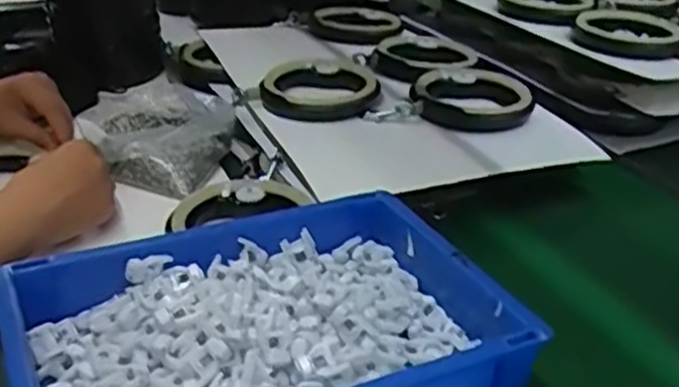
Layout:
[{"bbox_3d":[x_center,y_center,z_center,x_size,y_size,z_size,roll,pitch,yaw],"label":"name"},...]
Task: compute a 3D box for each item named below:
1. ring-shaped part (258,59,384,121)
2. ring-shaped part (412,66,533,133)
[{"bbox_3d":[-0.020,-0.116,0.789,0.121,0.034,0.109,1,29,0],"label":"ring-shaped part"},{"bbox_3d":[0.143,-0.111,0.796,0.125,0.024,0.143,1,29,0],"label":"ring-shaped part"}]

